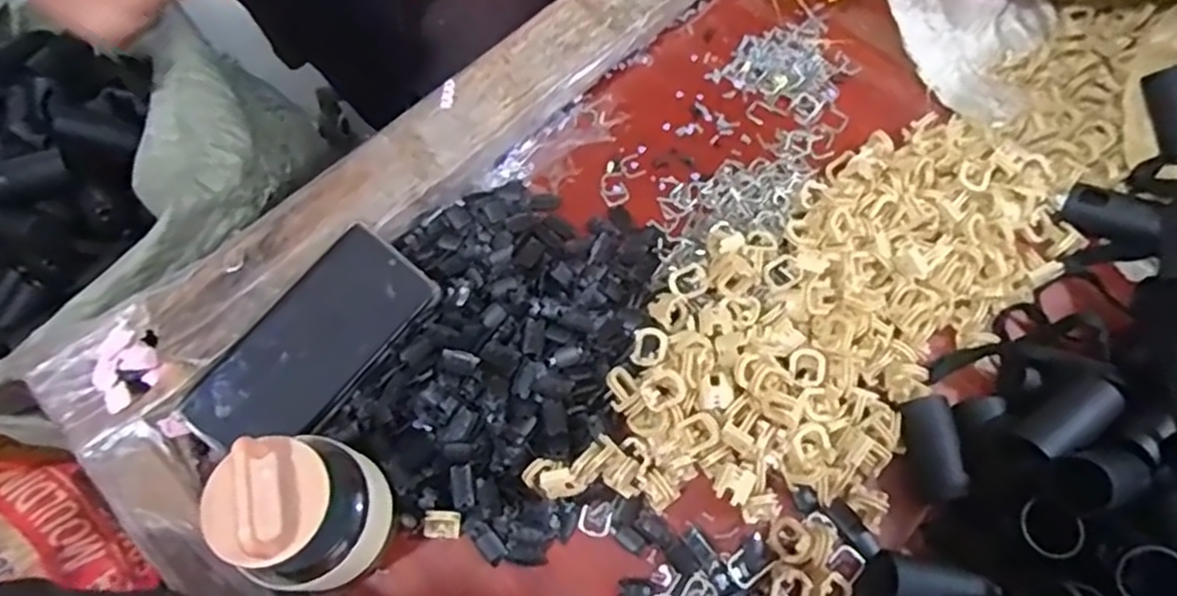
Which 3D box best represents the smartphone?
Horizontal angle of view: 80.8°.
[{"bbox_3d":[-0.180,0.033,0.451,0.075,0.006,0.164,42,81,-5],"label":"smartphone"}]

